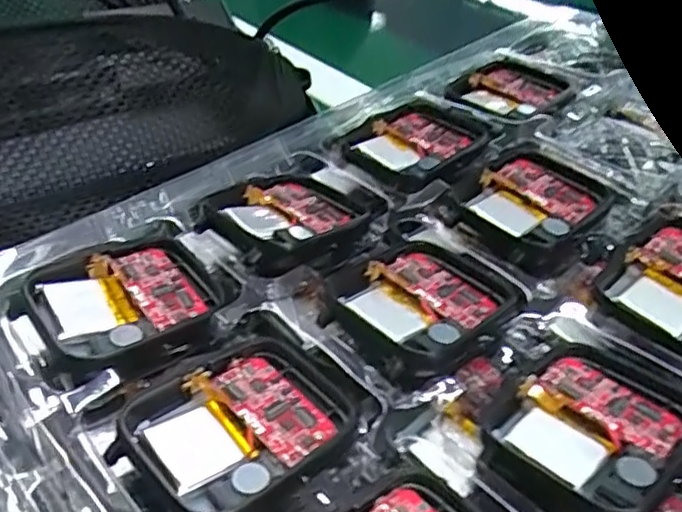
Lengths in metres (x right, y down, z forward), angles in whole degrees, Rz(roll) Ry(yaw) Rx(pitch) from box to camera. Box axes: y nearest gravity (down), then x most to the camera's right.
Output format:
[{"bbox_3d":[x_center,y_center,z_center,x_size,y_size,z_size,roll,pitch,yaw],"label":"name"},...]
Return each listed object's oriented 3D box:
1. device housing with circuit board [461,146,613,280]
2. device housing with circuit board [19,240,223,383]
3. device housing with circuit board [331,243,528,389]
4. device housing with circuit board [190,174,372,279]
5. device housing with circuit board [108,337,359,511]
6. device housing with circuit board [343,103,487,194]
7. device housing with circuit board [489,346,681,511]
[{"bbox_3d":[0.058,-0.015,0.201,0.038,0.007,0.050,28,46,26],"label":"device housing with circuit board"},{"bbox_3d":[-0.052,0.012,0.167,0.043,0.009,0.041,-25,47,-28],"label":"device housing with circuit board"},{"bbox_3d":[0.021,0.012,0.169,0.047,0.007,0.039,-28,49,-31],"label":"device housing with circuit board"},{"bbox_3d":[-0.017,-0.012,0.194,0.043,0.008,0.038,-28,49,-32],"label":"device housing with circuit board"},{"bbox_3d":[-0.022,0.037,0.140,0.039,0.006,0.045,33,49,31],"label":"device housing with circuit board"},{"bbox_3d":[0.026,-0.038,0.225,0.047,0.006,0.039,-27,49,-31],"label":"device housing with circuit board"},{"bbox_3d":[0.056,0.036,0.143,0.042,0.007,0.035,-31,50,-33],"label":"device housing with circuit board"}]

